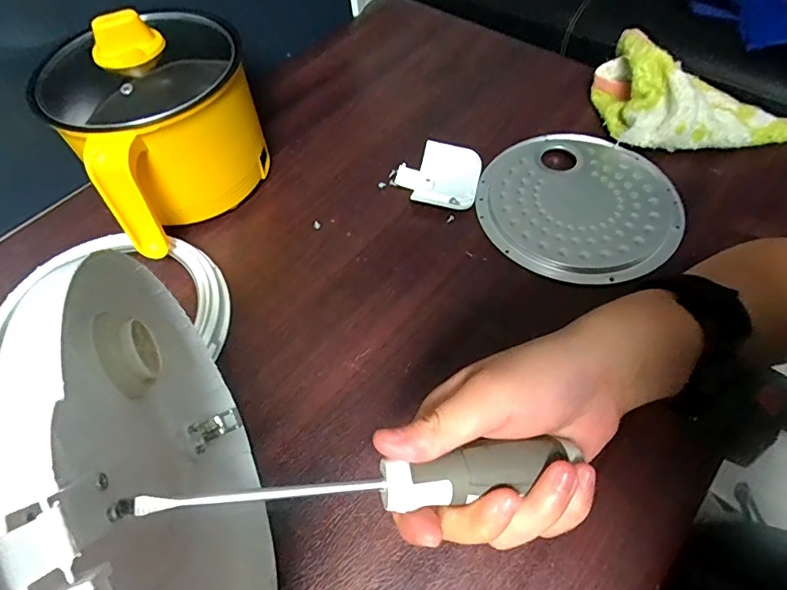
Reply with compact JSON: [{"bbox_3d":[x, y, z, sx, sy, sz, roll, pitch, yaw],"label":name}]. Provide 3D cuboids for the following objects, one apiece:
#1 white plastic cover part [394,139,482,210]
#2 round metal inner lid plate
[{"bbox_3d":[0.043,-0.118,0.481,0.080,0.017,0.074,11,58,11],"label":"white plastic cover part"},{"bbox_3d":[0.173,-0.088,0.455,0.177,0.008,0.173,-2,56,3],"label":"round metal inner lid plate"}]

